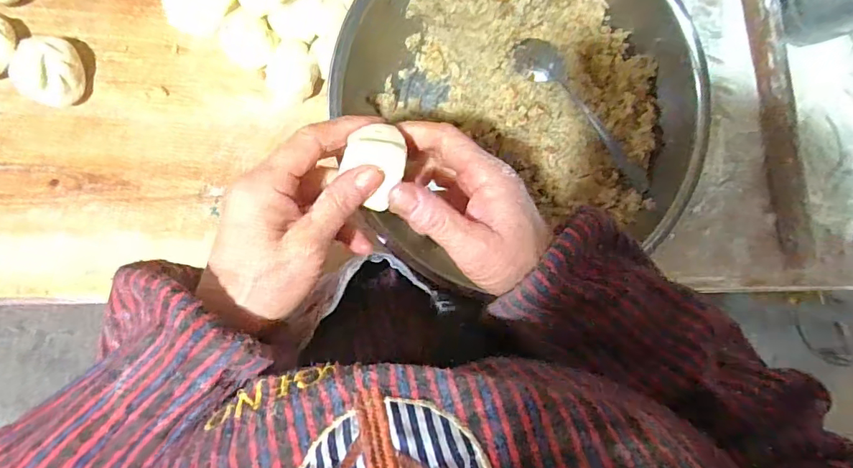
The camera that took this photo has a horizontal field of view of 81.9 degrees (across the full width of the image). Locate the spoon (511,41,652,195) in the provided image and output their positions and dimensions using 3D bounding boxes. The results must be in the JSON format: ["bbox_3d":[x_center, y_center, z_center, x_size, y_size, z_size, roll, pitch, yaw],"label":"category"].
[{"bbox_3d":[0.134,-0.099,0.403,0.157,0.012,0.033,43,87,-8],"label":"spoon"}]

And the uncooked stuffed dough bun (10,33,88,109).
[{"bbox_3d":[-0.298,-0.129,0.386,0.049,0.032,0.052,18,91,-8],"label":"uncooked stuffed dough bun"}]

